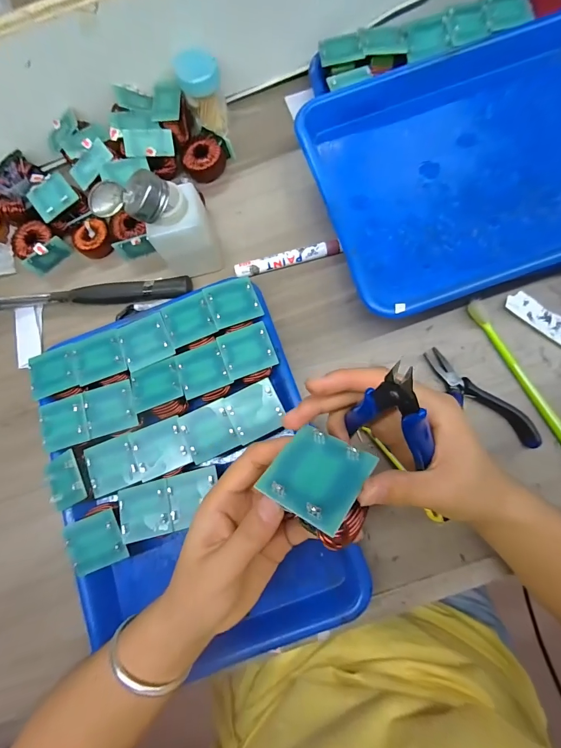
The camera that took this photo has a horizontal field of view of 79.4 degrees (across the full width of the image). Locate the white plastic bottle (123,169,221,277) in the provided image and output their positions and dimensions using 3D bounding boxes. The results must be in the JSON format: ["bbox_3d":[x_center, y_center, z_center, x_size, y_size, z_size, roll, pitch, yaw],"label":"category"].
[{"bbox_3d":[-0.101,-0.142,0.333,0.062,0.102,0.052,-11,78,3],"label":"white plastic bottle"}]

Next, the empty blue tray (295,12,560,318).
[{"bbox_3d":[0.209,-0.217,0.331,0.343,0.036,0.256,-18,77,2],"label":"empty blue tray"}]

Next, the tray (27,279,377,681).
[{"bbox_3d":[-0.087,0.092,0.321,0.237,0.060,0.309,-20,78,1],"label":"tray"}]

